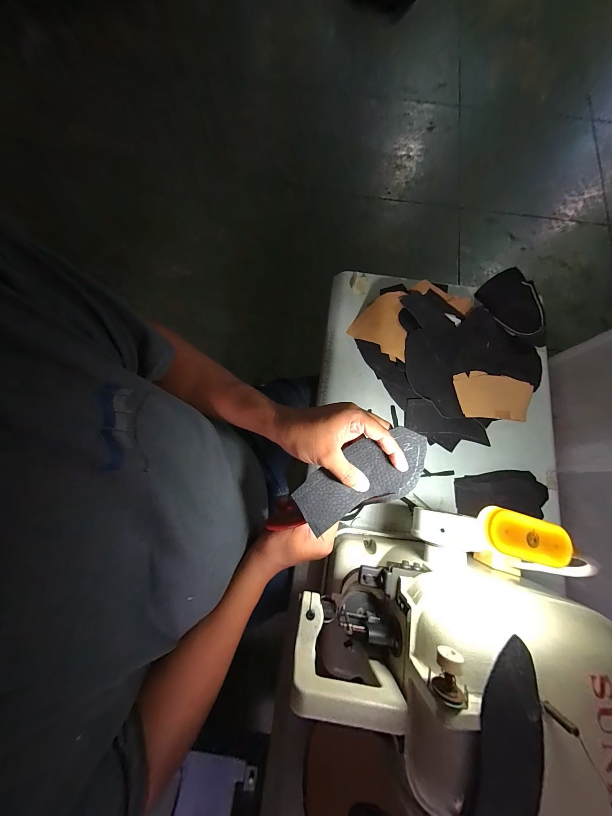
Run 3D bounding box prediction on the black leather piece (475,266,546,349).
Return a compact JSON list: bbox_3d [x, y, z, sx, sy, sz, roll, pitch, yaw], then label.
[{"bbox_3d":[0.464,-0.218,0.599,0.086,0.058,0.184,-21,77,-6],"label":"black leather piece"}]

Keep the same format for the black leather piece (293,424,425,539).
[{"bbox_3d":[0.069,0.086,0.329,0.166,0.025,0.078,-27,78,-3],"label":"black leather piece"}]

